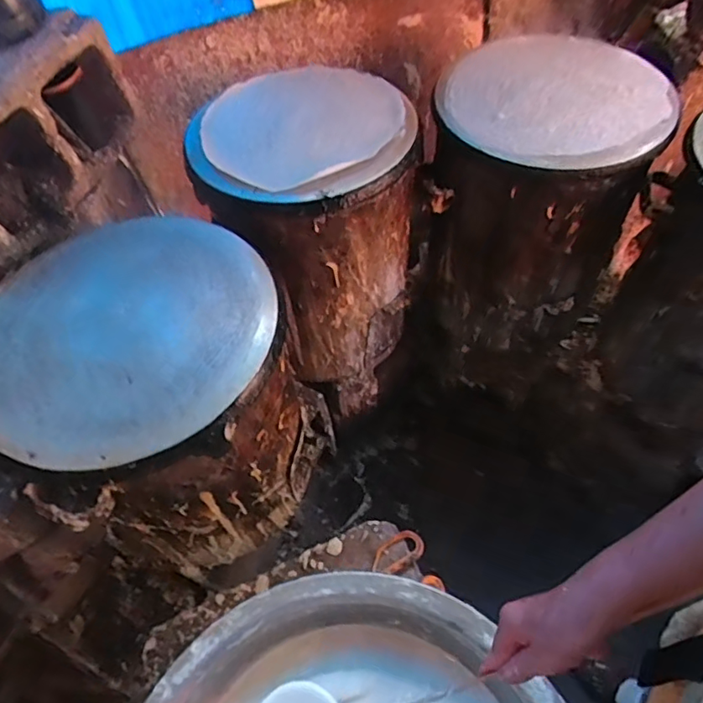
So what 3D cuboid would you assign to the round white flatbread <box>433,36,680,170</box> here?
[{"bbox_3d":[0.337,-0.434,0.912,0.382,0.042,0.363,4,55,8],"label":"round white flatbread"}]

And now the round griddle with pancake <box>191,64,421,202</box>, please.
[{"bbox_3d":[-0.082,-0.374,0.886,0.374,0.042,0.339,-15,55,-5],"label":"round griddle with pancake"}]

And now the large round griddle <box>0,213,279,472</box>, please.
[{"bbox_3d":[-0.285,-0.040,0.667,0.363,0.029,0.375,-38,60,-20],"label":"large round griddle"}]

